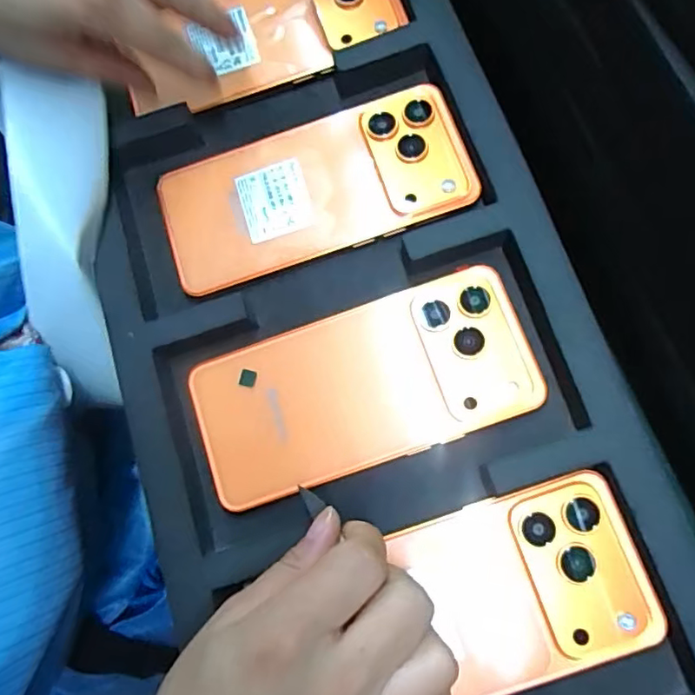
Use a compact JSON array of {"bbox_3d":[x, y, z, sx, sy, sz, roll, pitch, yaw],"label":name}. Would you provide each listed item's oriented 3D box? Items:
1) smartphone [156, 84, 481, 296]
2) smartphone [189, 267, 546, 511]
[{"bbox_3d":[-0.018,-0.084,0.306,0.159,0.017,0.077,-18,76,0],"label":"smartphone"},{"bbox_3d":[0.006,0.019,0.279,0.161,0.016,0.075,-19,76,-1],"label":"smartphone"}]

